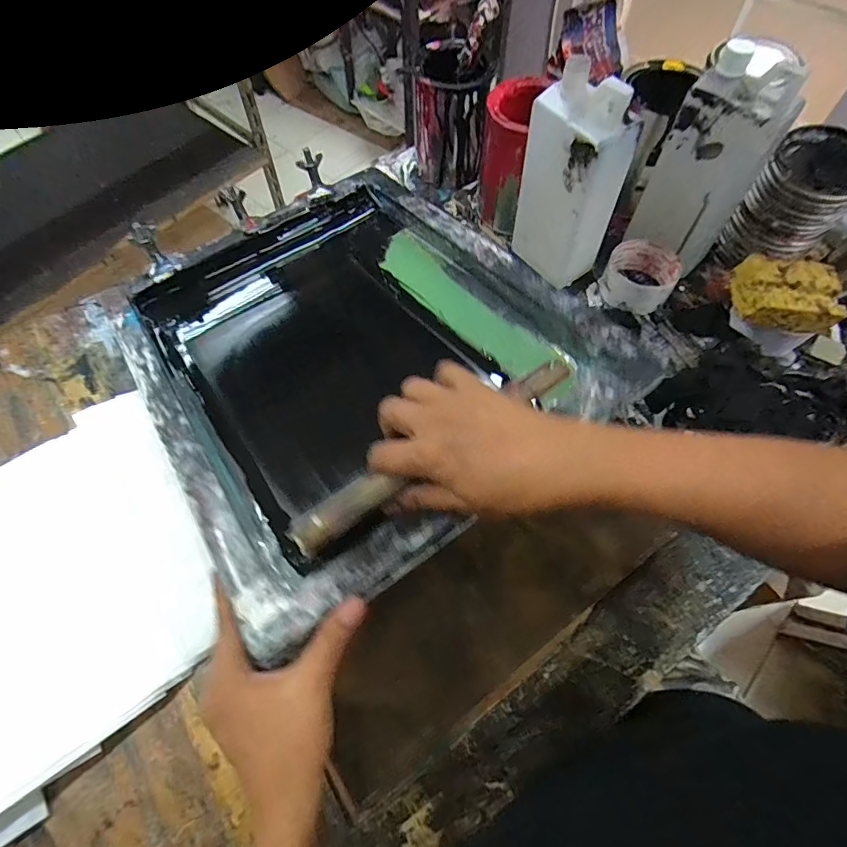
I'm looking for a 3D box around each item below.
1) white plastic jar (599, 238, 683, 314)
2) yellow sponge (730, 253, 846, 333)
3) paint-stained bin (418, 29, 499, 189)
[{"bbox_3d":[0.262,-0.176,0.571,0.079,0.049,0.085,-1,64,1],"label":"white plastic jar"},{"bbox_3d":[0.389,-0.139,0.498,0.095,0.039,0.070,8,65,5],"label":"yellow sponge"},{"bbox_3d":[0.042,-0.430,0.657,0.099,0.149,0.096,6,65,4],"label":"paint-stained bin"}]

